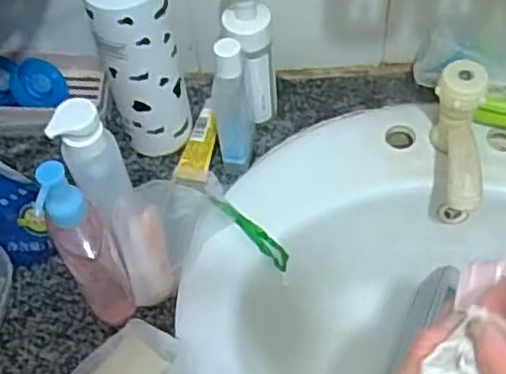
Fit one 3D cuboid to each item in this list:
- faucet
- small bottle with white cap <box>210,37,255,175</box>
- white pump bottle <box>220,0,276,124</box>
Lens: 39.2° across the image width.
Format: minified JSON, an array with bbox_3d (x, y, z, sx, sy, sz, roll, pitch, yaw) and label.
[{"bbox_3d":[0.180,-0.031,0.631,0.047,0.106,0.121,10,56,11],"label":"faucet"},{"bbox_3d":[-0.019,-0.072,0.657,0.027,0.141,0.057,2,55,5],"label":"small bottle with white cap"},{"bbox_3d":[-0.004,-0.126,0.671,0.039,0.177,0.046,-37,61,-20],"label":"white pump bottle"}]

